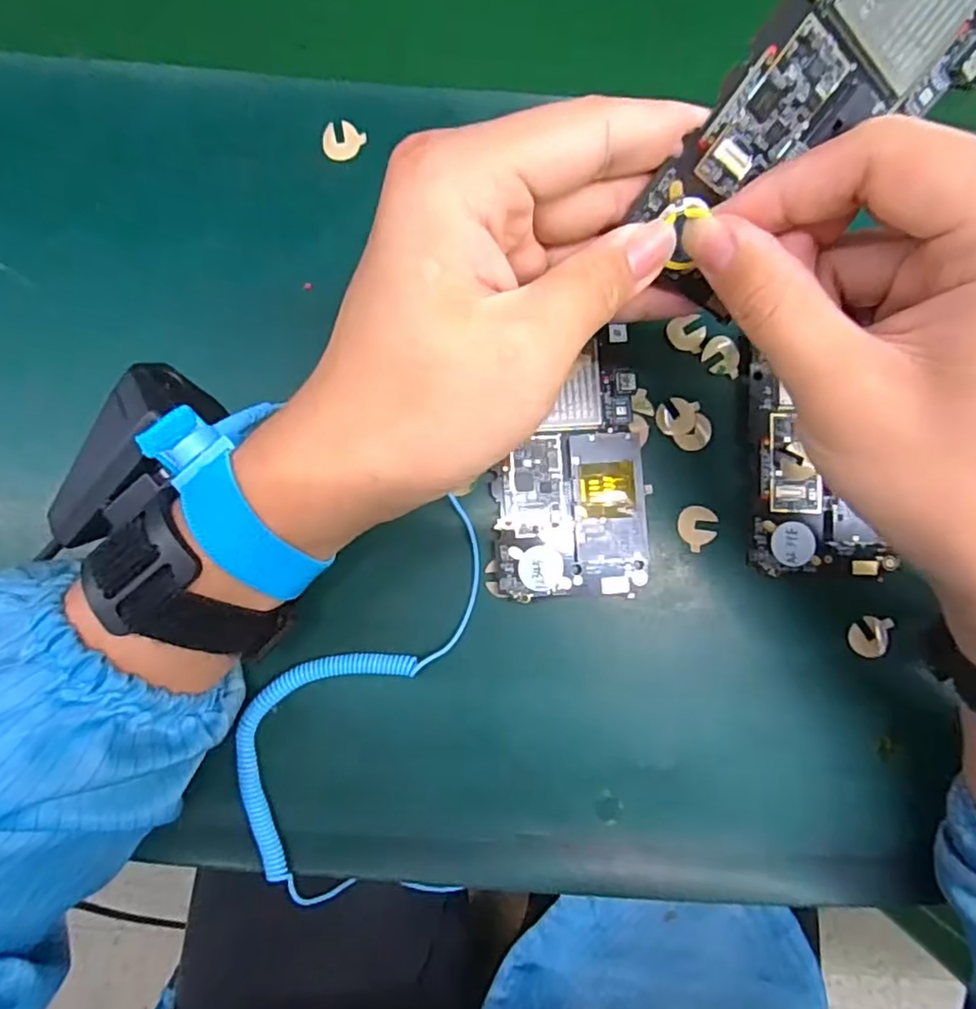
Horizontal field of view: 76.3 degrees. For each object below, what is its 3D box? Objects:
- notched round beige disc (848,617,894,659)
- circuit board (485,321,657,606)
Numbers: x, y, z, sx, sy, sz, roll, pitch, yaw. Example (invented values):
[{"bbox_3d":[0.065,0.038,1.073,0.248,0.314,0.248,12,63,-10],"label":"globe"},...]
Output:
[{"bbox_3d":[0.170,0.059,0.276,0.017,0.004,0.018,0,84,-2],"label":"notched round beige disc"},{"bbox_3d":[0.035,-0.017,0.277,0.066,0.008,0.114,-4,83,-5],"label":"circuit board"}]

